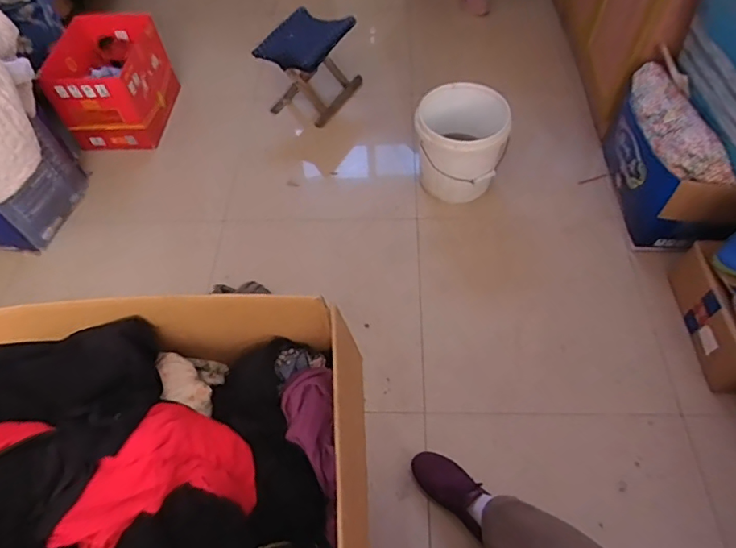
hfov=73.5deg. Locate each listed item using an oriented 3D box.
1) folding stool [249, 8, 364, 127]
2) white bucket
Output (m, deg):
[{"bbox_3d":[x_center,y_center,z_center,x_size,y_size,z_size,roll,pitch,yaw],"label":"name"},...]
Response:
[{"bbox_3d":[-0.187,-0.692,1.625,0.223,0.282,0.255,23,61,17],"label":"folding stool"},{"bbox_3d":[0.262,-0.378,1.431,0.263,0.274,0.218,14,58,12],"label":"white bucket"}]

